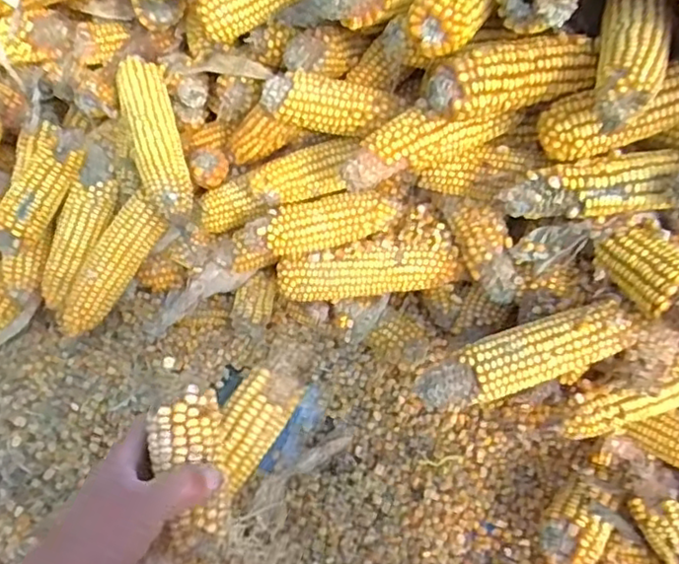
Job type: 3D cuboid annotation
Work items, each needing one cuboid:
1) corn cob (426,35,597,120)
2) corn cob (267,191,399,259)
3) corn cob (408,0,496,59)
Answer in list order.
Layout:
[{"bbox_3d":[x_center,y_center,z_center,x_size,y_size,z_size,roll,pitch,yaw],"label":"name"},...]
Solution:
[{"bbox_3d":[0.134,-0.160,0.502,0.133,0.039,0.040,-15,59,-11],"label":"corn cob"},{"bbox_3d":[-0.008,-0.059,0.615,0.131,0.037,0.043,-7,58,-6],"label":"corn cob"},{"bbox_3d":[0.099,-0.222,0.498,0.039,0.039,0.110,33,63,18],"label":"corn cob"}]

